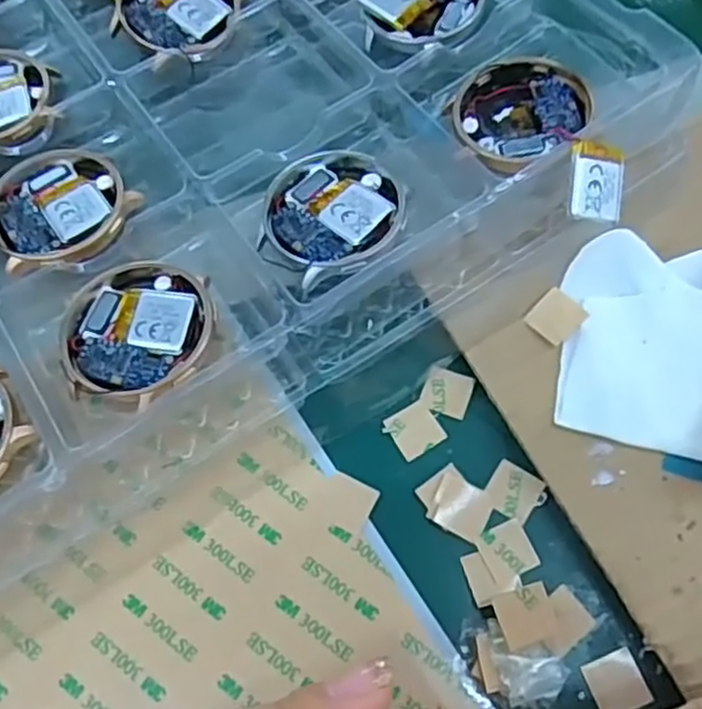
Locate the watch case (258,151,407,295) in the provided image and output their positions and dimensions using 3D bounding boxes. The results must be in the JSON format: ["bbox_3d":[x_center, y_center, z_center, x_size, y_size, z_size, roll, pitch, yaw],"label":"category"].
[{"bbox_3d":[-0.007,-0.043,0.232,0.042,0.014,0.047,41,72,16],"label":"watch case"}]

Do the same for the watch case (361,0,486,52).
[{"bbox_3d":[0.027,-0.130,0.265,0.042,0.009,0.043,12,67,5],"label":"watch case"}]

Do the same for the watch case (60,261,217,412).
[{"bbox_3d":[-0.063,-0.008,0.214,0.045,0.005,0.045,12,67,5],"label":"watch case"}]

